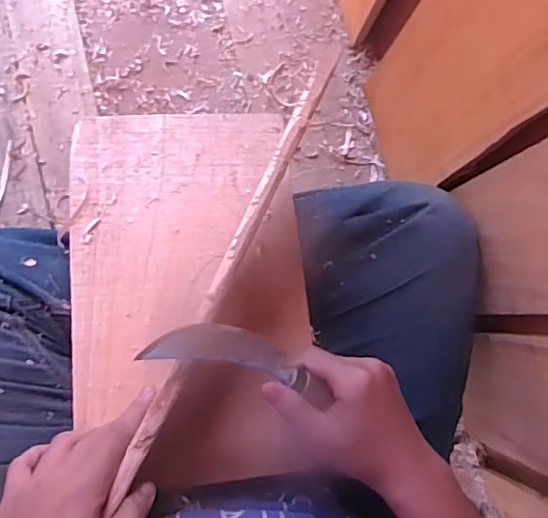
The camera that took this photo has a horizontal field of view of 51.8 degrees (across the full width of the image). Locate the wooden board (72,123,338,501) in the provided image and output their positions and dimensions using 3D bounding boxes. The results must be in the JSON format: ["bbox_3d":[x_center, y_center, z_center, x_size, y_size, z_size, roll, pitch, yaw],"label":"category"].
[{"bbox_3d":[-0.071,0.022,0.492,0.199,0.017,0.323,-3,77,-13],"label":"wooden board"}]

